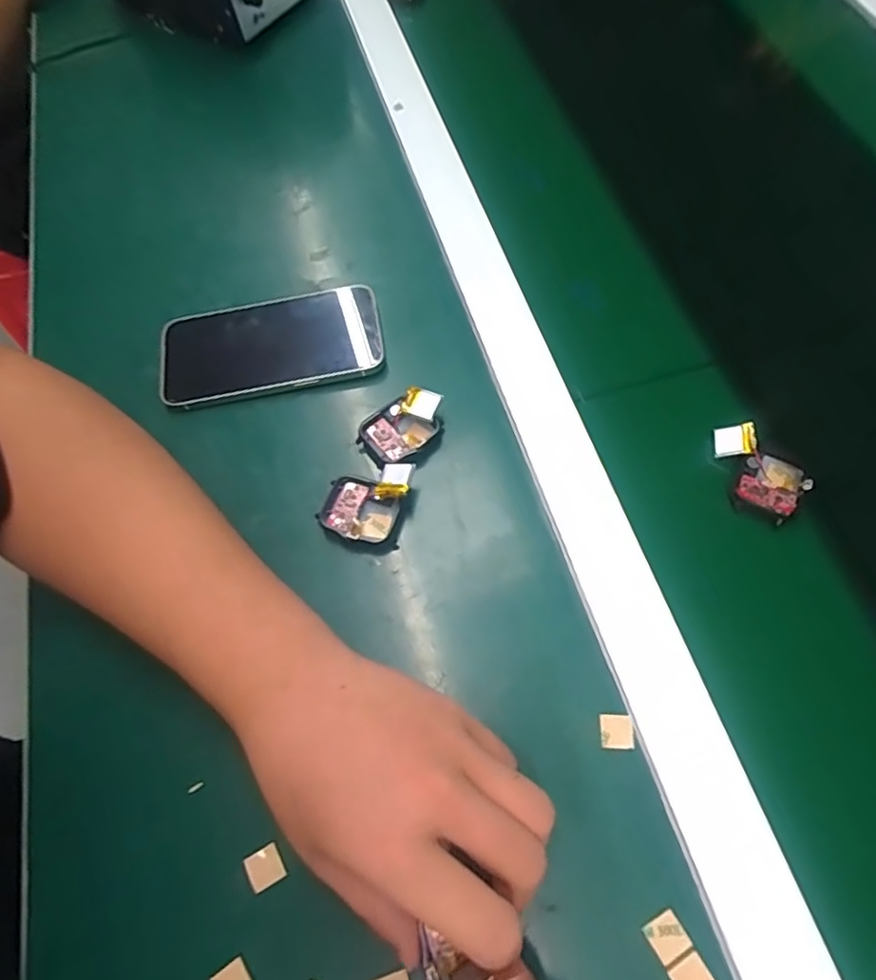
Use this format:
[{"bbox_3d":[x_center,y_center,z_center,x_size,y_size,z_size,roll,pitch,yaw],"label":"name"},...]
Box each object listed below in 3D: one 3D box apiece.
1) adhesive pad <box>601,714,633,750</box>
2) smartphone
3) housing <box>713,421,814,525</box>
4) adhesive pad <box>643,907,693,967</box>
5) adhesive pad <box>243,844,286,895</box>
[{"bbox_3d":[0.087,0.118,0.287,0.015,0.004,0.016,-1,66,3],"label":"adhesive pad"},{"bbox_3d":[-0.111,-0.098,0.391,0.144,0.015,0.074,-11,66,-1],"label":"smartphone"},{"bbox_3d":[0.182,-0.011,0.339,0.057,0.012,0.041,41,74,18],"label":"housing"},{"bbox_3d":[0.099,0.193,0.254,0.015,0.004,0.016,-32,68,-10],"label":"adhesive pad"},{"bbox_3d":[-0.081,0.176,0.273,0.016,0.004,0.016,-28,68,-9],"label":"adhesive pad"}]

